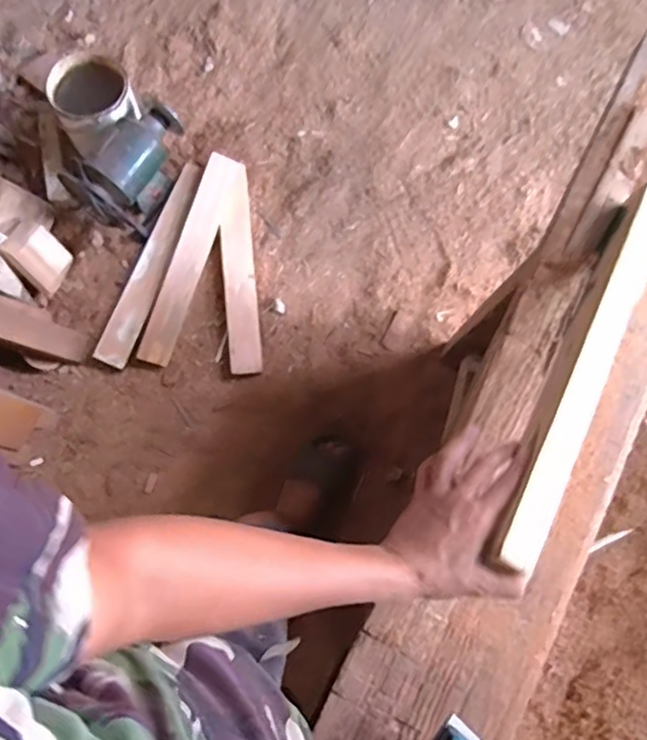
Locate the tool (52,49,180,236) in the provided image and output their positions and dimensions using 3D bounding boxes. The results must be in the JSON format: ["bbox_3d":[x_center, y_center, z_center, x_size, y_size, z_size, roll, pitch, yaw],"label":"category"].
[{"bbox_3d":[-0.502,-0.522,1.421,0.347,0.165,0.304,32,79,6],"label":"tool"}]

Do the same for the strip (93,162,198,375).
[{"bbox_3d":[-0.392,-0.251,1.438,0.075,0.029,0.513,20,79,4],"label":"strip"}]

